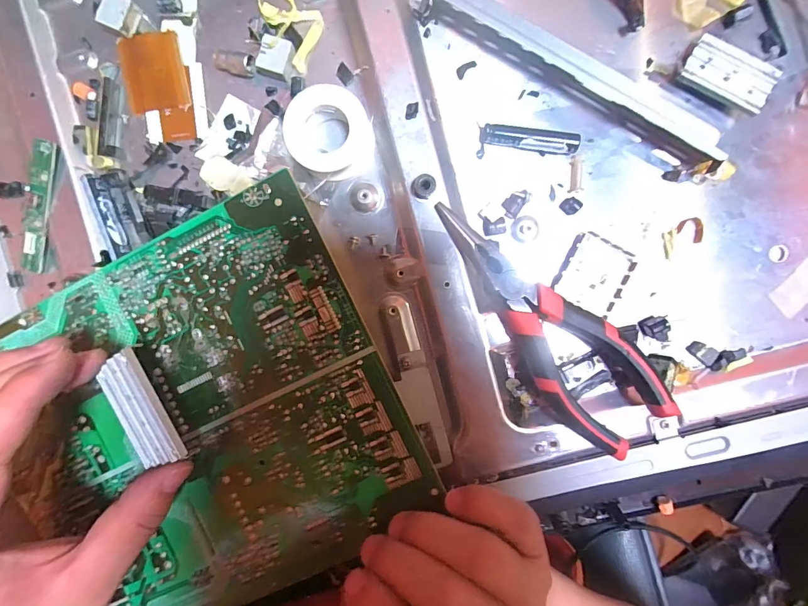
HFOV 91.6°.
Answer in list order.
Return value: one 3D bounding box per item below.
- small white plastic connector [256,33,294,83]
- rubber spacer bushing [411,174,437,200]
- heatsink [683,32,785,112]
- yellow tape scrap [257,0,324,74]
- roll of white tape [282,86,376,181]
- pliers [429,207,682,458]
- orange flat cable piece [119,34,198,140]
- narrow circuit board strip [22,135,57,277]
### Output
[{"bbox_3d":[-0.069,-0.133,0.214,0.018,0.008,0.020,12,93,0],"label":"small white plastic connector"},{"bbox_3d":[0.011,-0.063,0.212,0.013,0.010,0.011,12,93,0],"label":"rubber spacer bushing"},{"bbox_3d":[0.171,-0.120,0.207,0.044,0.009,0.024,31,93,-2],"label":"heatsink"},{"bbox_3d":[-0.067,-0.154,0.213,0.046,0.008,0.031,35,93,-2],"label":"yellow tape scrap"},{"bbox_3d":[-0.039,-0.091,0.210,0.043,0.019,0.043,0,93,0],"label":"roll of white tape"},{"bbox_3d":[0.072,0.007,0.206,0.049,0.032,0.146,-38,93,2],"label":"pliers"},{"bbox_3d":[-0.137,-0.120,0.220,0.035,0.004,0.057,-8,93,1],"label":"orange flat cable piece"},{"bbox_3d":[-0.205,-0.054,0.220,0.013,0.004,0.072,13,101,-12],"label":"narrow circuit board strip"}]

